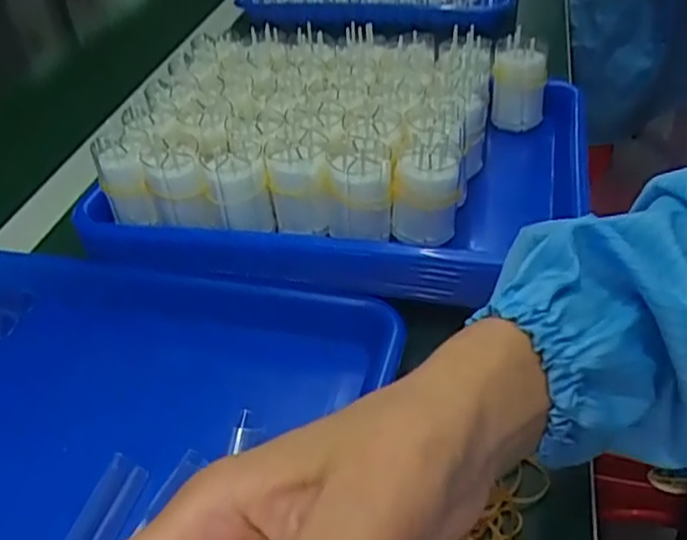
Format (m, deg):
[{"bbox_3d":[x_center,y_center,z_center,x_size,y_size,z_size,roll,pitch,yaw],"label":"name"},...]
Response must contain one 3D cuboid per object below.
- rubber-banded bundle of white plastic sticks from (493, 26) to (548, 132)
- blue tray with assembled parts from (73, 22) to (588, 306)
[{"bbox_3d":[0.136,-0.139,0.539,0.038,0.080,0.046,6,41,13],"label":"rubber-banded bundle of white plastic sticks"},{"bbox_3d":[0.006,-0.091,0.495,0.307,0.073,0.261,8,42,16],"label":"blue tray with assembled parts"}]

